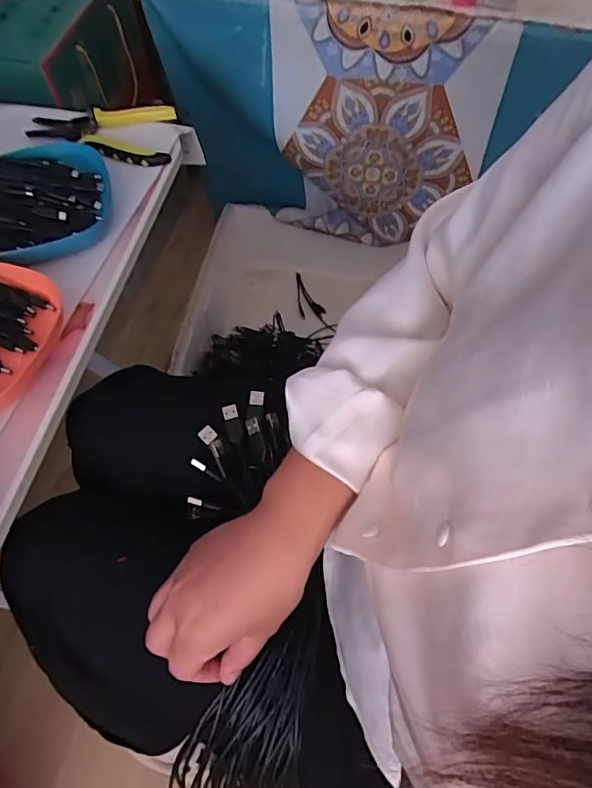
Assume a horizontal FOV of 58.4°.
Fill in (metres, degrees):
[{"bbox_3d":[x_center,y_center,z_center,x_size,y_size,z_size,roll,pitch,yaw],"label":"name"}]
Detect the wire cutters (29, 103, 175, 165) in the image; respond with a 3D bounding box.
[{"bbox_3d":[-0.209,-0.275,0.561,0.152,0.017,0.080,1,60,1],"label":"wire cutters"}]

